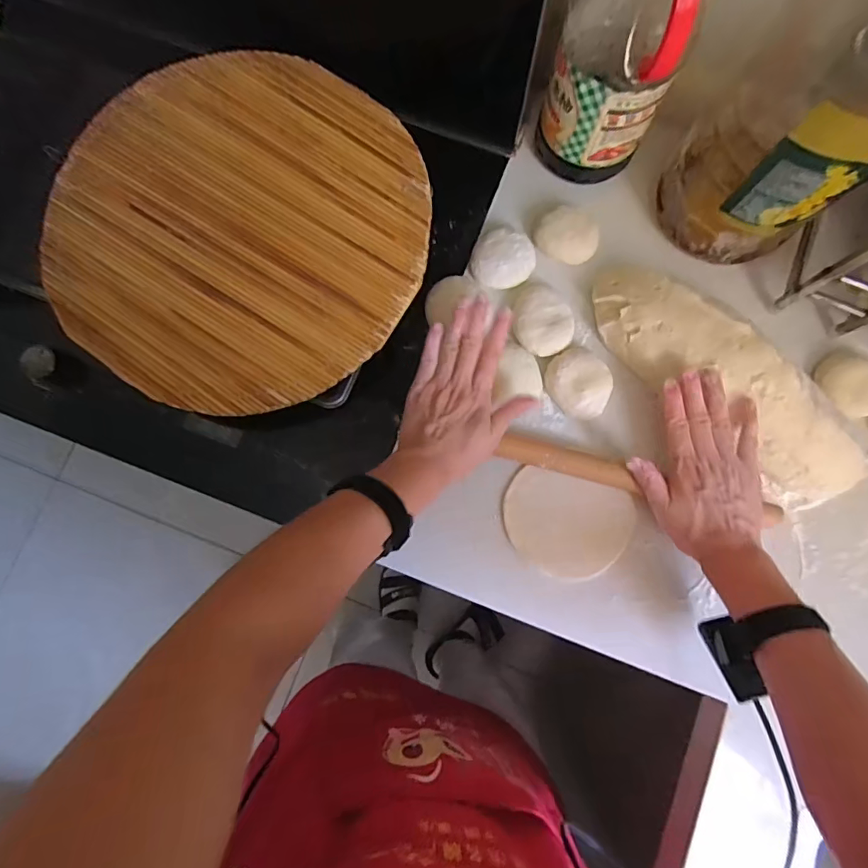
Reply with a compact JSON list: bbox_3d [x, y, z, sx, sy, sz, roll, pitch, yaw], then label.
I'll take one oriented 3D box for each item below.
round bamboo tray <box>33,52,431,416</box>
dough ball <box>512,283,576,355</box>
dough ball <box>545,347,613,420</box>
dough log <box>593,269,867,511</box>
[{"bbox_3d":[-0.200,-0.213,0.506,0.370,0.017,0.361,0,83,2],"label":"round bamboo tray"},{"bbox_3d":[0.117,-0.125,0.532,0.063,0.025,0.078,-1,83,2],"label":"dough ball"},{"bbox_3d":[0.154,-0.052,0.523,0.064,0.025,0.072,-17,83,0],"label":"dough ball"},{"bbox_3d":[0.291,-0.053,0.501,0.309,0.062,0.087,44,86,6],"label":"dough log"}]

